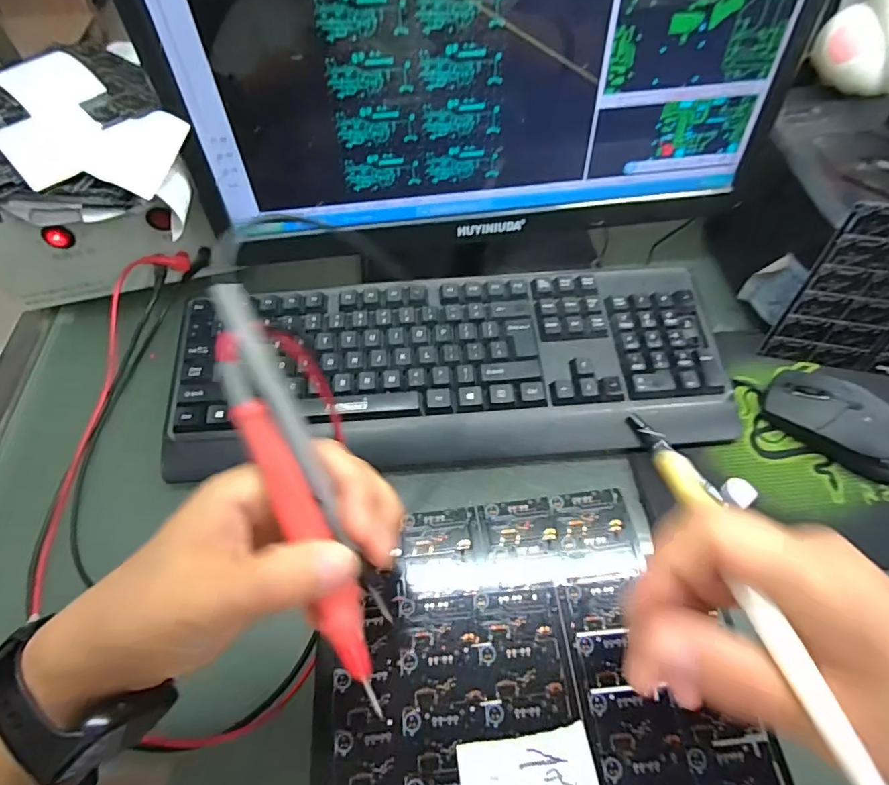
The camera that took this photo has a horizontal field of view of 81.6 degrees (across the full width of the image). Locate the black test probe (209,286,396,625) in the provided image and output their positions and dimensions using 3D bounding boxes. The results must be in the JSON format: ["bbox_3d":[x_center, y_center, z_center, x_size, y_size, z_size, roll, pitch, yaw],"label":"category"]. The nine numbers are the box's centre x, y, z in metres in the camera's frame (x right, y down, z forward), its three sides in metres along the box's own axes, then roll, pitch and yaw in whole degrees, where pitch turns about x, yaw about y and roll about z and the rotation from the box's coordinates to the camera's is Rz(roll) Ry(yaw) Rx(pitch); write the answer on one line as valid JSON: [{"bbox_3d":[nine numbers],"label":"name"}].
[{"bbox_3d":[-0.055,0.024,0.202,0.013,0.010,0.139,-25,94,-15],"label":"black test probe"}]

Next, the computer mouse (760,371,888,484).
[{"bbox_3d":[0.309,0.024,0.395,0.060,0.035,0.112,-37,65,-20],"label":"computer mouse"}]

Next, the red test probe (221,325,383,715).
[{"bbox_3d":[-0.055,0.048,0.198,0.018,0.009,0.147,-24,87,-14],"label":"red test probe"}]

